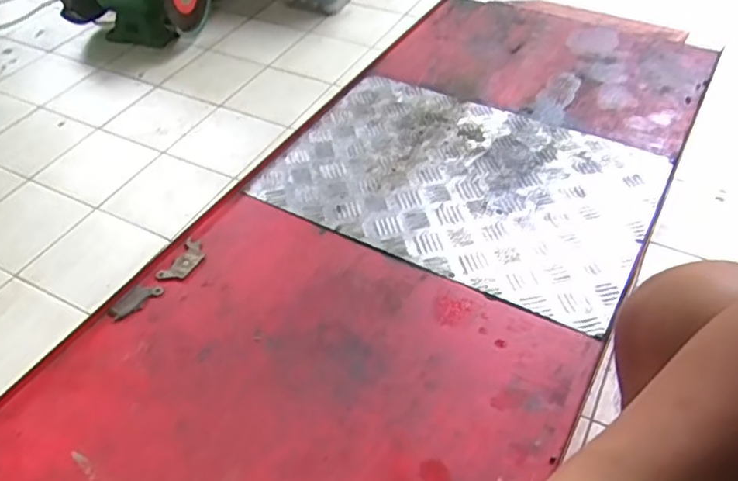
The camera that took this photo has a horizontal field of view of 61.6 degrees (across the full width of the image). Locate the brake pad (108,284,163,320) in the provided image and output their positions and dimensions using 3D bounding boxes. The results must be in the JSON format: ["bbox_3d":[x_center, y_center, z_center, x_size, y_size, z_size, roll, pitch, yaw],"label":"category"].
[{"bbox_3d":[-0.318,0.082,0.840,0.041,0.004,0.070,27,56,24],"label":"brake pad"}]

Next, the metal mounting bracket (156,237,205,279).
[{"bbox_3d":[-0.267,0.031,0.893,0.041,0.007,0.076,21,53,20],"label":"metal mounting bracket"}]

